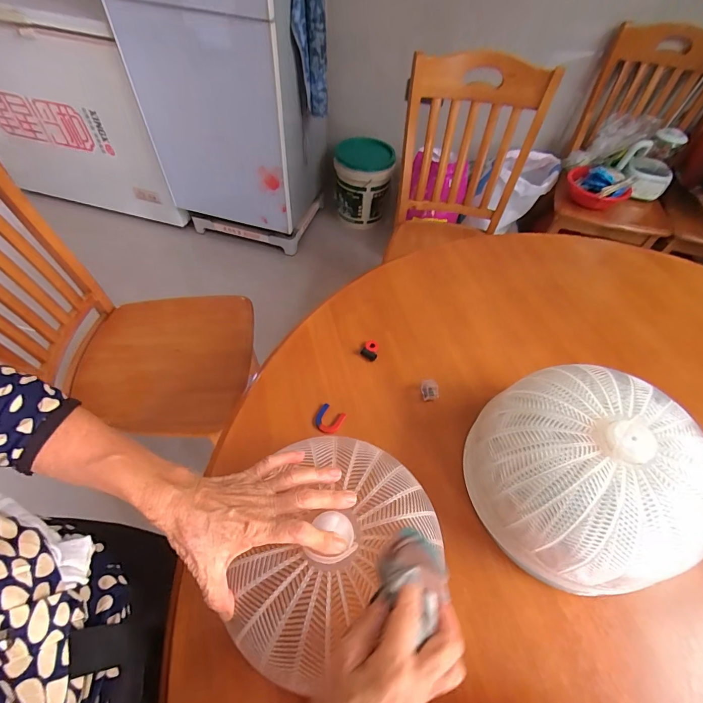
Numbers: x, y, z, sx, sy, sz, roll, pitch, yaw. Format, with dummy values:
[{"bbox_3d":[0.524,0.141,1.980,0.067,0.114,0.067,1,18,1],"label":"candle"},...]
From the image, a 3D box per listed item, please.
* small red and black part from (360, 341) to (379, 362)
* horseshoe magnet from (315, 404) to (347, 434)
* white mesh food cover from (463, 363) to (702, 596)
[{"bbox_3d":[0.033,-0.003,0.595,0.027,0.010,0.033,28,58,16],"label":"small red and black part"},{"bbox_3d":[-0.032,0.096,0.523,0.038,0.006,0.037,25,57,14],"label":"horseshoe magnet"},{"bbox_3d":[0.256,0.136,0.423,0.205,0.157,0.233,-22,58,-18],"label":"white mesh food cover"}]

